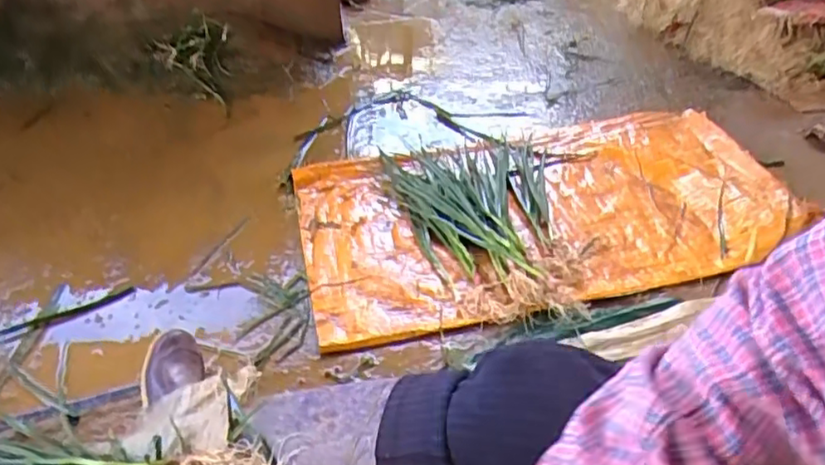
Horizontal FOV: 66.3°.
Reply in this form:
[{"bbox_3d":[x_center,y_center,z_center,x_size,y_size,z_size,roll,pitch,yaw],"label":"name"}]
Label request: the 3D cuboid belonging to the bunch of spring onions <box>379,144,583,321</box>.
[{"bbox_3d":[0.106,-0.048,1.126,0.342,0.055,0.521,1,36,3],"label":"bunch of spring onions"}]

